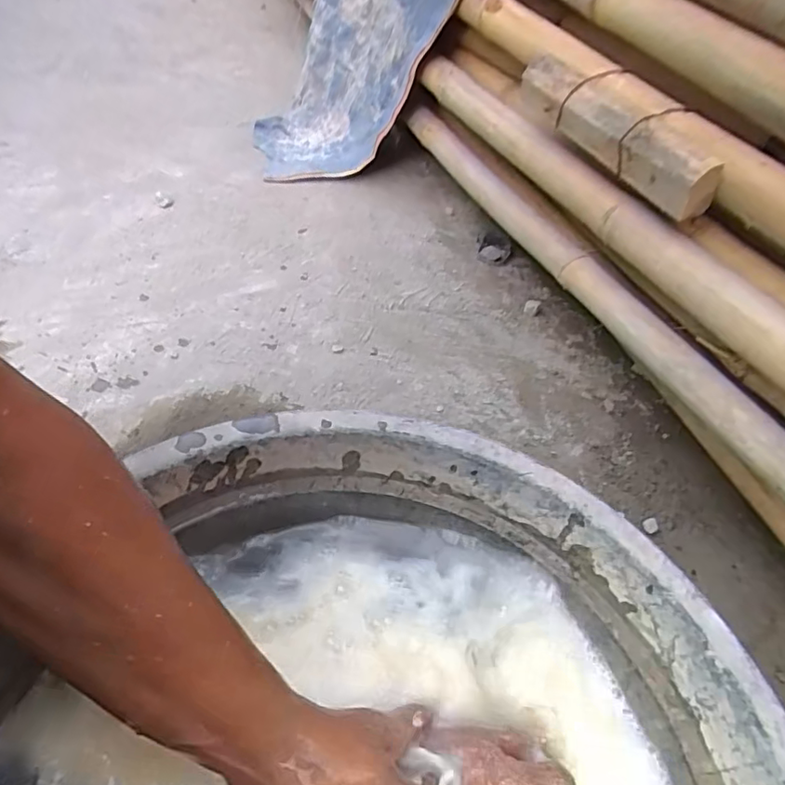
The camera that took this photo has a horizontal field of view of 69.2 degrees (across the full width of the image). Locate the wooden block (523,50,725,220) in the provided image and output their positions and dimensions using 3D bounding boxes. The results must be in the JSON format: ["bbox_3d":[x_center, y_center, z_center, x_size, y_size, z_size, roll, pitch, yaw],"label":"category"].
[{"bbox_3d":[0.234,-0.289,0.625,0.031,0.063,0.299,-17,57,-18],"label":"wooden block"}]

